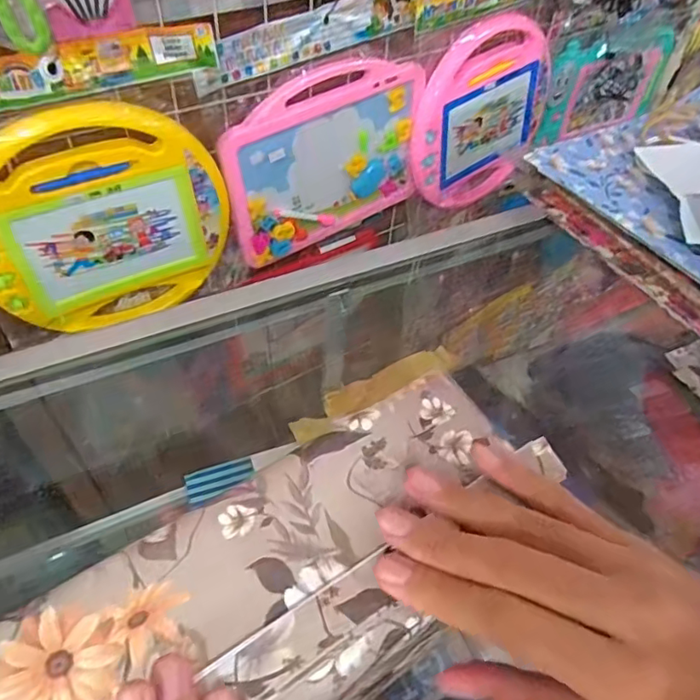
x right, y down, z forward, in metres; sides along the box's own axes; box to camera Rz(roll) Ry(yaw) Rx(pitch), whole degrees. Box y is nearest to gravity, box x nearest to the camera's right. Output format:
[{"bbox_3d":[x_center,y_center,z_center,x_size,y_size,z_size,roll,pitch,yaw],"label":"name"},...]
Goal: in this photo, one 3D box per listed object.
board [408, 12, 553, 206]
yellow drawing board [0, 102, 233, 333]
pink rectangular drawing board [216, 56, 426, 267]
[{"bbox_3d":[0.200,-0.347,0.835,0.251,0.245,0.043,-28,57,-26],"label":"board"},{"bbox_3d":[-0.275,-0.134,0.638,0.269,0.265,0.027,-21,55,-21],"label":"yellow drawing board"},{"bbox_3d":[-0.030,-0.249,0.745,0.283,0.225,0.028,-25,56,-24],"label":"pink rectangular drawing board"}]

